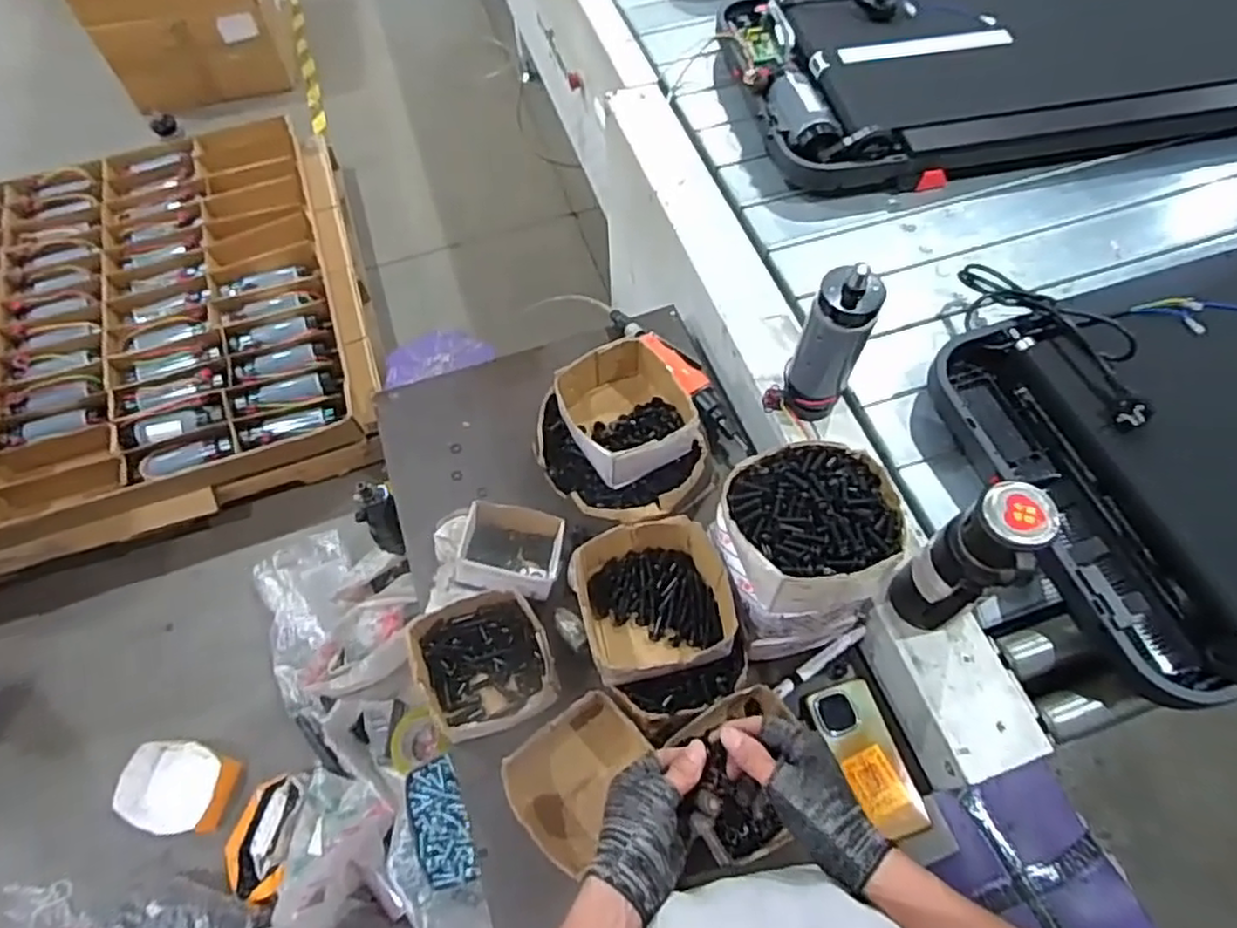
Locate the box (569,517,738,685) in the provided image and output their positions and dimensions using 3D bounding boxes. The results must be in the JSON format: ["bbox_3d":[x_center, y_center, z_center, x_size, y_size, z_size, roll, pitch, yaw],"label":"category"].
[{"bbox_3d":[0.038,0.145,0.748,0.157,0.067,0.161,-10,62,-5],"label":"box"}]

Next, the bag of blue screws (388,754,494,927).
[{"bbox_3d":[-0.259,0.593,1.003,0.143,0.077,0.295,-18,63,-9],"label":"bag of blue screws"}]

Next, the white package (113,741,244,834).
[{"bbox_3d":[-0.841,0.608,1.322,0.202,0.062,0.155,8,62,5],"label":"white package"}]

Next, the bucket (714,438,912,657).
[{"bbox_3d":[0.196,0.096,0.746,0.180,0.218,0.150,-9,62,-4],"label":"bucket"}]

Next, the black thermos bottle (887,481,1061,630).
[{"bbox_3d":[0.338,0.100,0.685,0.075,0.221,0.071,0,62,1],"label":"black thermos bottle"}]

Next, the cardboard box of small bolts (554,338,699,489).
[{"bbox_3d":[0.013,-0.066,0.888,0.152,0.082,0.159,-28,65,-14],"label":"cardboard box of small bolts"}]

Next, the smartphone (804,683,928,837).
[{"bbox_3d":[0.277,0.325,0.774,0.073,0.012,0.160,-19,63,-9],"label":"smartphone"}]

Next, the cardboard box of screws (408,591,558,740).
[{"bbox_3d":[-0.152,0.231,0.805,0.146,0.065,0.151,-19,63,-9],"label":"cardboard box of screws"}]

